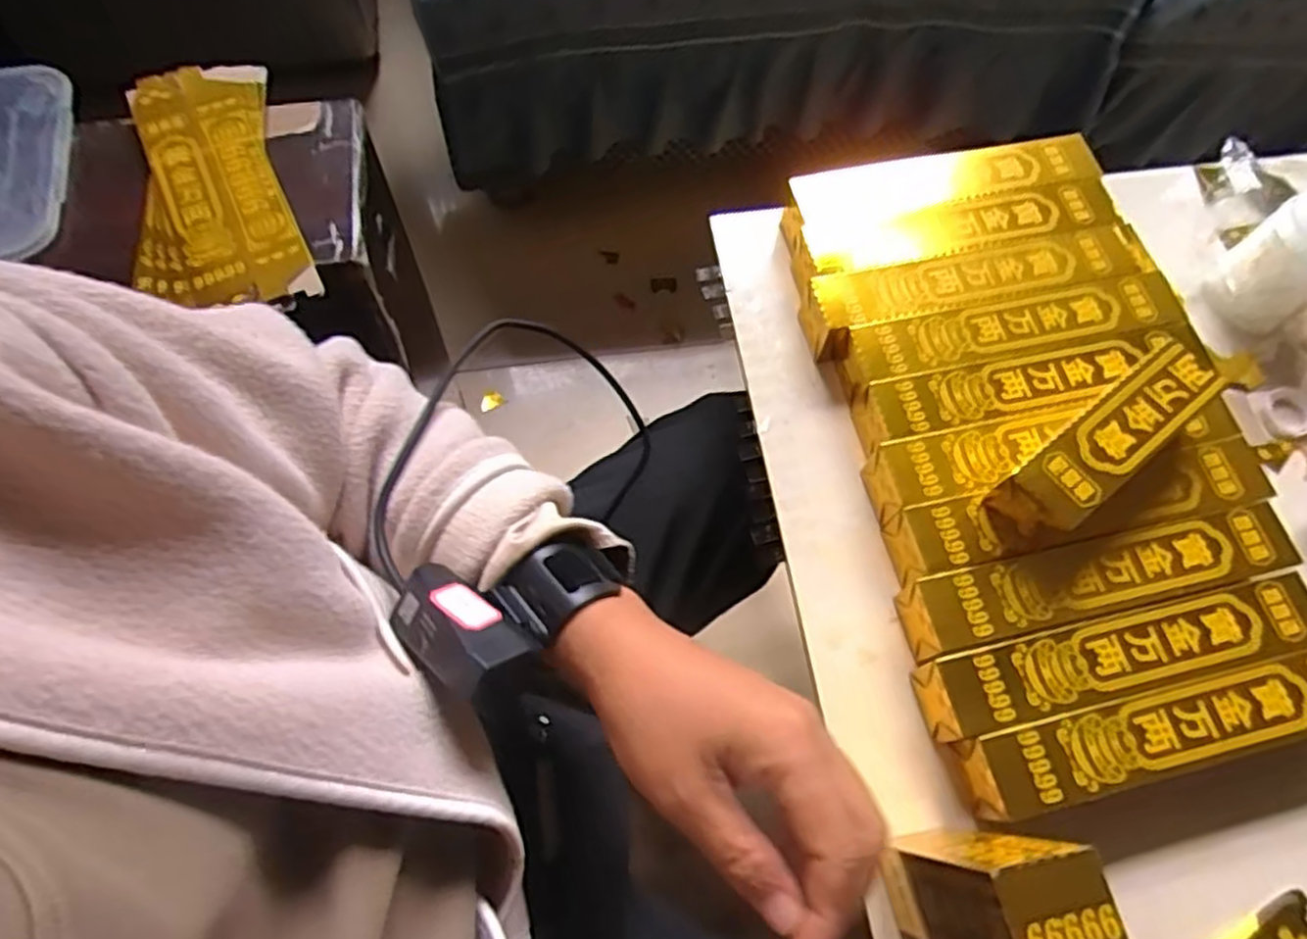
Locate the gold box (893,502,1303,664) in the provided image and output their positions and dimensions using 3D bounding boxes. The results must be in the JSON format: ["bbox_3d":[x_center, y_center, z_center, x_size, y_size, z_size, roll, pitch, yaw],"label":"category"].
[{"bbox_3d":[0.269,0.070,0.461,0.235,0.040,0.044,-11,68,-6],"label":"gold box"}]

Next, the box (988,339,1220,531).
[{"bbox_3d":[0.269,-0.016,0.450,0.147,0.042,0.054,-35,72,-15],"label":"box"}]

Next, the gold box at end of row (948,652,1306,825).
[{"bbox_3d":[0.290,0.149,0.429,0.232,0.040,0.044,-13,68,-7],"label":"gold box at end of row"}]

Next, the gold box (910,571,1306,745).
[{"bbox_3d":[0.272,0.111,0.444,0.233,0.039,0.043,-12,68,-6],"label":"gold box"}]

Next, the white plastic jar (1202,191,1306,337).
[{"bbox_3d":[0.454,-0.147,0.533,0.069,0.087,0.063,-35,72,-15],"label":"white plastic jar"}]

